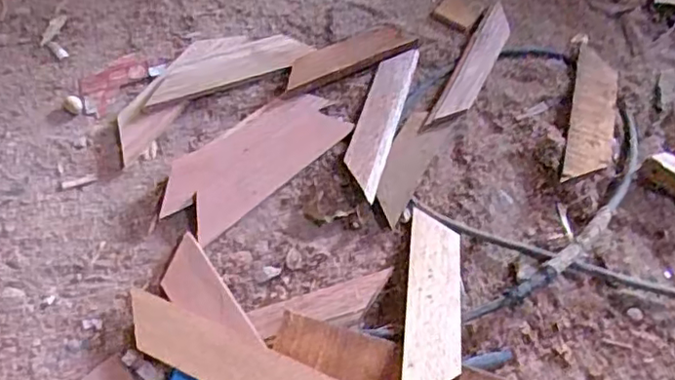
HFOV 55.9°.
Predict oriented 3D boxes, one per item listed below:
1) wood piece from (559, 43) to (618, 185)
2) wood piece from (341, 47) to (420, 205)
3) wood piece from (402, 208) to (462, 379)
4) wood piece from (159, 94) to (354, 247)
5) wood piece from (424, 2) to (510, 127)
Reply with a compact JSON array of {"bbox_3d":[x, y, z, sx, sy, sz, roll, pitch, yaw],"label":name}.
[{"bbox_3d":[0.213,-0.066,0.532,0.037,0.013,0.156,15,59,9],"label":"wood piece"},{"bbox_3d":[0.035,-0.060,0.526,0.031,0.012,0.155,14,59,9],"label":"wood piece"},{"bbox_3d":[0.064,0.073,0.428,0.036,0.004,0.153,2,42,9],"label":"wood piece"},{"bbox_3d":[-0.066,-0.026,0.503,0.151,0.013,0.064,-39,66,-22],"label":"wood piece"},{"bbox_3d":[0.122,-0.112,0.560,0.028,0.011,0.155,24,60,14],"label":"wood piece"}]

